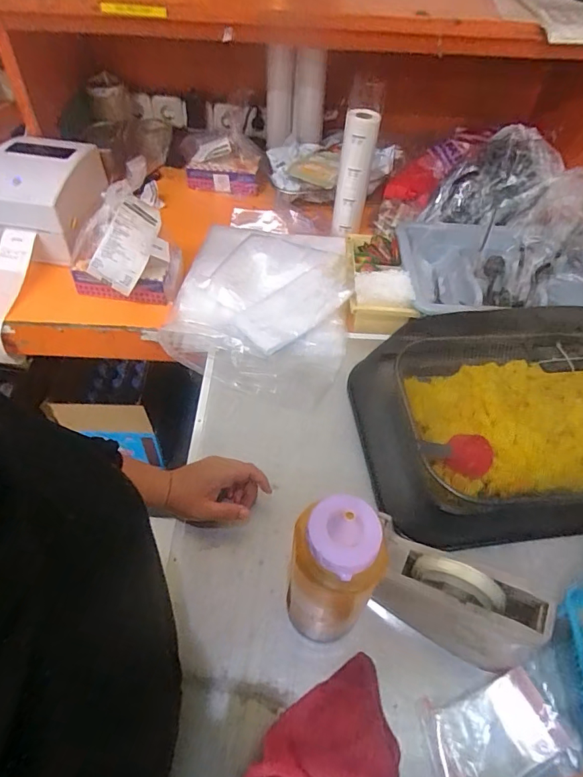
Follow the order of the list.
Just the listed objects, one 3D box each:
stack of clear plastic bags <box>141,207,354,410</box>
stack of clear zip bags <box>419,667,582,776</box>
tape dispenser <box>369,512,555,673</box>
[{"bbox_3d":[-0.045,-0.202,0.866,0.317,0.045,0.521,10,50,5],"label":"stack of clear plastic bags"},{"bbox_3d":[0.205,0.339,0.446,0.132,0.028,0.087,-10,51,-11],"label":"stack of clear zip bags"},{"bbox_3d":[0.169,0.220,0.490,0.175,0.107,0.071,26,53,17],"label":"tape dispenser"}]

